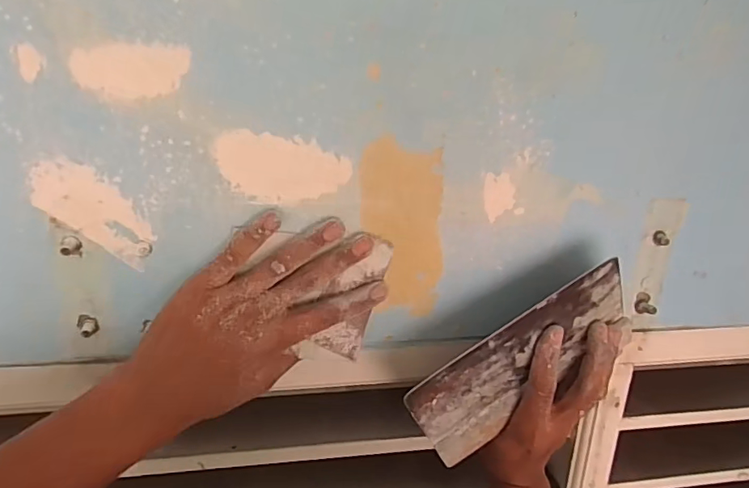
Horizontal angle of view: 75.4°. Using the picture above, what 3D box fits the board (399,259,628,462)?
[{"bbox_3d":[0.123,0.098,0.391,0.194,0.103,0.008,-32,35,-5],"label":"board"}]

